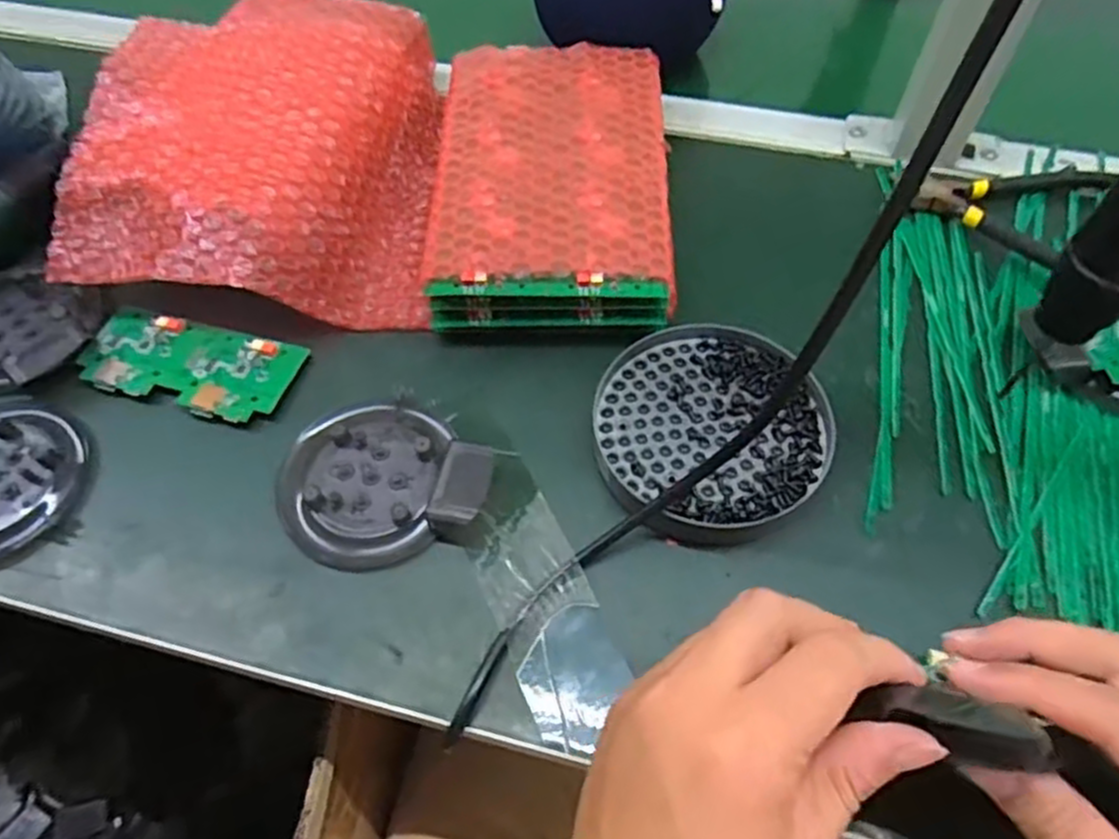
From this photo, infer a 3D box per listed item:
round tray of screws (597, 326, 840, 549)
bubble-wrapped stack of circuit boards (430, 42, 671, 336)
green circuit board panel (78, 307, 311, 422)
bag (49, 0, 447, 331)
[{"bbox_3d":[0.072,0.004,0.371,0.113,0.020,0.115,0,58,1],"label":"round tray of screws"},{"bbox_3d":[-0.003,-0.142,0.442,0.130,0.045,0.203,0,58,1],"label":"bubble-wrapped stack of circuit boards"},{"bbox_3d":[-0.199,-0.031,0.398,0.114,0.004,0.051,13,59,9],"label":"green circuit board panel"},{"bbox_3d":[-0.168,-0.173,0.454,0.195,0.069,0.250,2,58,2],"label":"bag"}]

